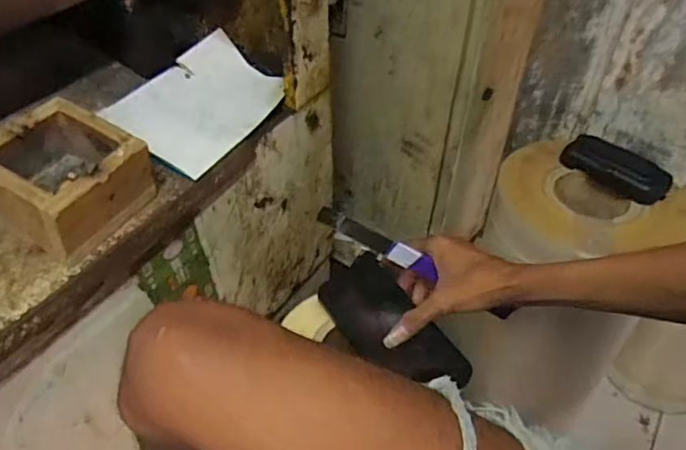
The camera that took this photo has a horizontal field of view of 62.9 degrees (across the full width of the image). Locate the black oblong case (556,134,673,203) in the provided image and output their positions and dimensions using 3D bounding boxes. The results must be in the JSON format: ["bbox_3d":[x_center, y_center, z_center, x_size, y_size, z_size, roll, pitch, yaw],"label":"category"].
[{"bbox_3d":[0.292,-0.059,0.605,0.048,0.021,0.111,-46,55,-9],"label":"black oblong case"}]

